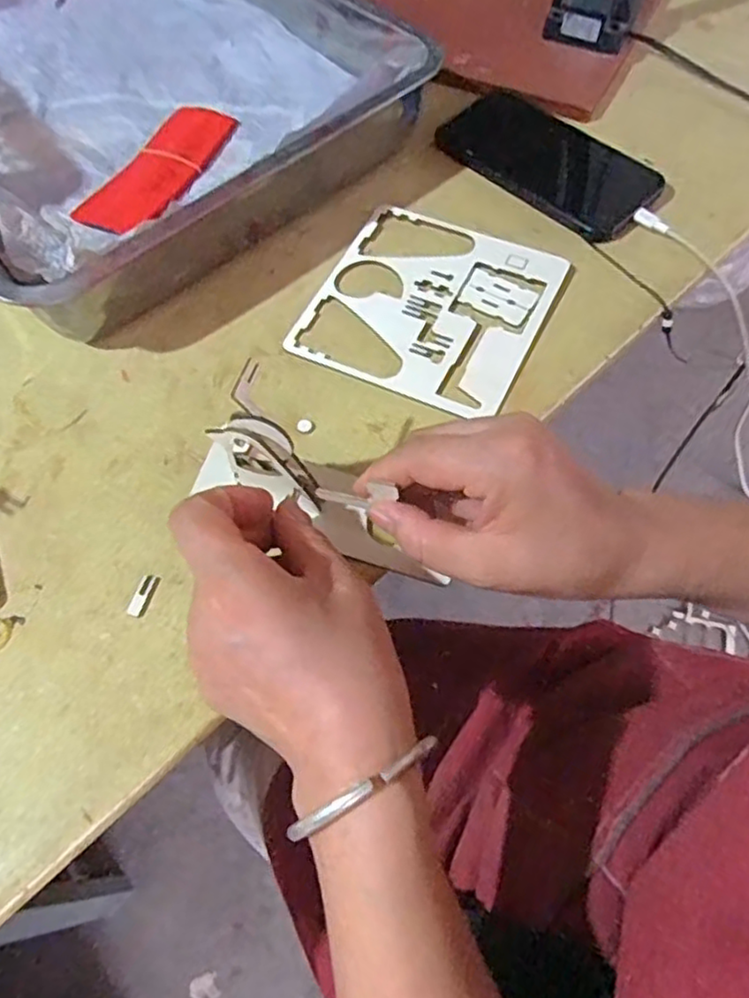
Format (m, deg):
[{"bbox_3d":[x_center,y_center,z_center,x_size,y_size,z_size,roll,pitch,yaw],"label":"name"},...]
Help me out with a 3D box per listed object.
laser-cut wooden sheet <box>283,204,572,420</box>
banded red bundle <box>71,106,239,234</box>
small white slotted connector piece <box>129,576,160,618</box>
[{"bbox_3d":[0.037,-0.127,0.434,0.141,0.006,0.143,23,65,13],"label":"laser-cut wooden sheet"},{"bbox_3d":[-0.157,-0.245,0.495,0.052,0.009,0.146,21,65,12],"label":"banded red bundle"},{"bbox_3d":[-0.121,0.050,0.349,0.009,0.004,0.023,13,64,8],"label":"small white slotted connector piece"}]

